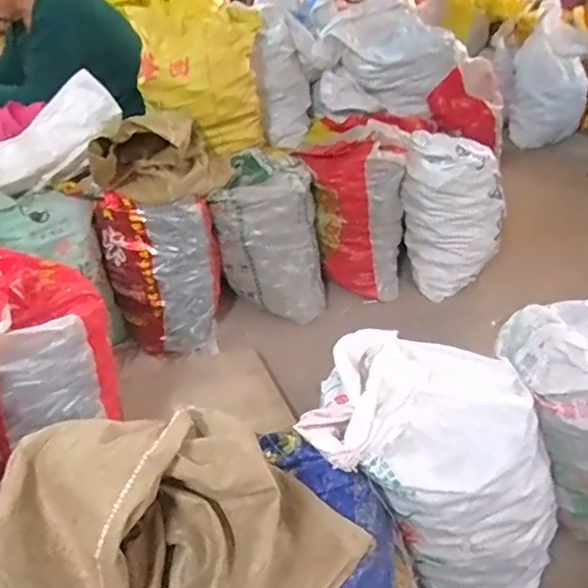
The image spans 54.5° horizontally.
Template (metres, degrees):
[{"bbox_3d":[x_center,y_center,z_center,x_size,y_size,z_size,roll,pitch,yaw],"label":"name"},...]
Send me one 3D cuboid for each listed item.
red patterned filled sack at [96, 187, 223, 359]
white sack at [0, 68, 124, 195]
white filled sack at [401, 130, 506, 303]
[{"bbox_3d":[-0.320,-0.044,1.423,0.274,0.396,0.131,-11,34,-13],"label":"red patterned filled sack"},{"bbox_3d":[-0.584,-0.333,1.304,0.401,0.150,0.103,-39,45,-20],"label":"white sack"},{"bbox_3d":[0.451,-0.214,1.623,0.275,0.388,0.181,7,34,15],"label":"white filled sack"}]

